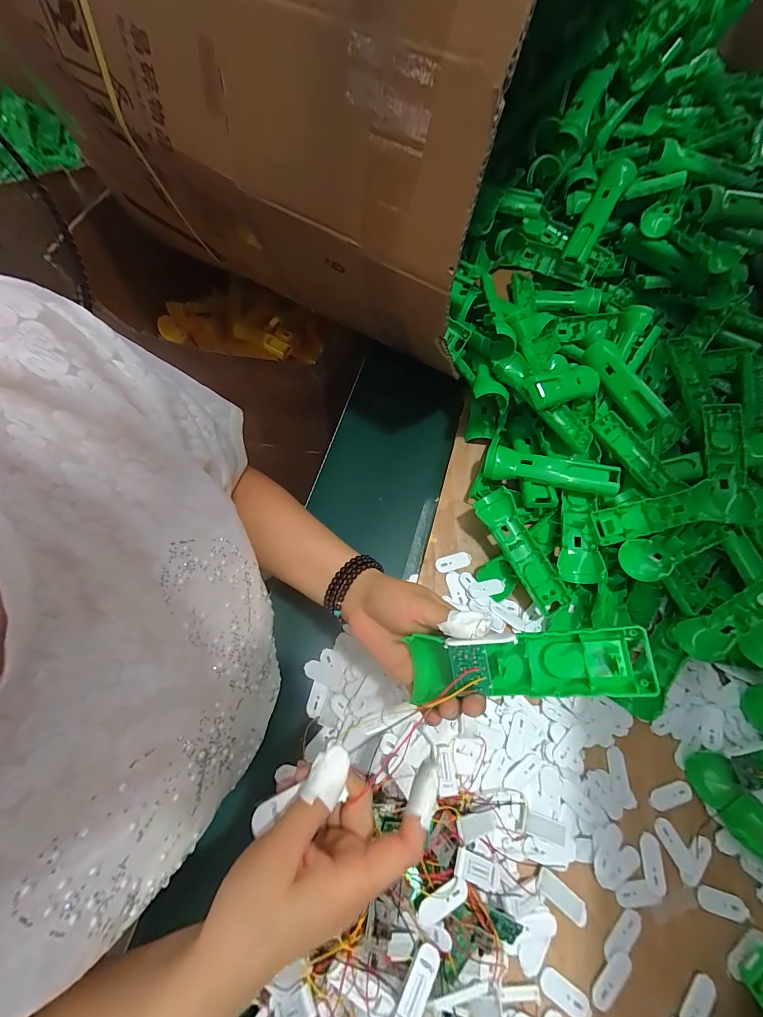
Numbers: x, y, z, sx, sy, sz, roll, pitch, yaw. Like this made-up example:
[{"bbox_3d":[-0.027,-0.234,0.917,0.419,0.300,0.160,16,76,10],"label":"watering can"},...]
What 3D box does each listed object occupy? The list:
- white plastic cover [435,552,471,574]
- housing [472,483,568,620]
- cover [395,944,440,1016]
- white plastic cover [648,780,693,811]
[{"bbox_3d":[0.097,0.074,0.530,0.050,0.004,0.021,-15,68,-9],"label":"white plastic cover"},{"bbox_3d":[0.179,0.053,0.499,0.045,0.029,0.164,-23,69,-12],"label":"housing"},{"bbox_3d":[0.029,0.395,0.318,0.019,0.004,0.058,34,52,12],"label":"cover"},{"bbox_3d":[0.322,0.320,0.435,0.049,0.004,0.021,-14,68,-9],"label":"white plastic cover"}]

